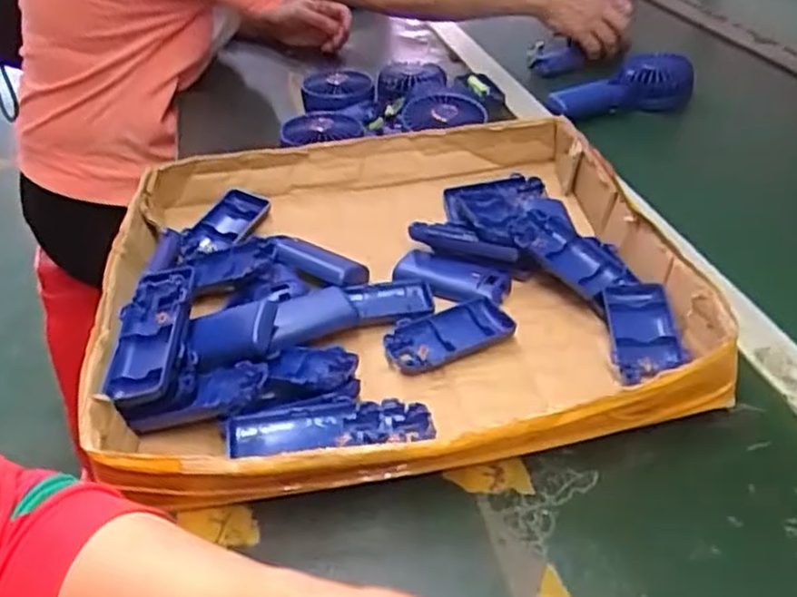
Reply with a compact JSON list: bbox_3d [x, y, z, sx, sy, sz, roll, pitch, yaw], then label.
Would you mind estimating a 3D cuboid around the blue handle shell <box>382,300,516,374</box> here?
[{"bbox_3d":[0.038,0.027,0.536,0.094,0.013,0.047,-17,39,-17],"label":"blue handle shell"}]

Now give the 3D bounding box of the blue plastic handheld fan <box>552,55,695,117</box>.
[{"bbox_3d":[0.269,-0.252,0.878,0.165,0.063,0.073,1,38,6],"label":"blue plastic handheld fan"}]

